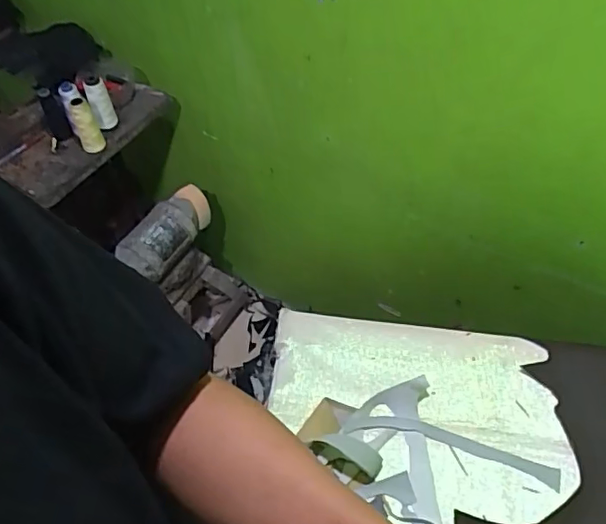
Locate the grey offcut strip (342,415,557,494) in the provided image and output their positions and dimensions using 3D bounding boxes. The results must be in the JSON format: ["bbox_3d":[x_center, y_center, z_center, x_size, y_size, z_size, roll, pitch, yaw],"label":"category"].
[{"bbox_3d":[0.194,0.246,0.757,0.280,0.007,0.043,12,54,13],"label":"grey offcut strip"}]

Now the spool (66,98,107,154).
[{"bbox_3d":[-0.451,-0.287,1.167,0.049,0.098,0.049,-2,52,3],"label":"spool"}]

